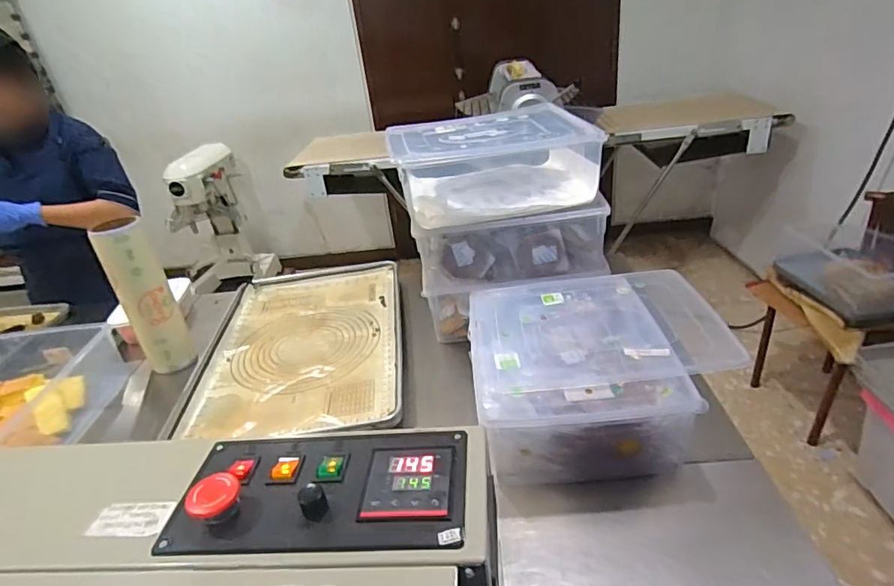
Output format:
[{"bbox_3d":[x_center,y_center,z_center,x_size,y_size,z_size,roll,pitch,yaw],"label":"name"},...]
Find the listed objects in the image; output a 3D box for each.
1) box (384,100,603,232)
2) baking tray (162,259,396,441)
[{"bbox_3d":[0.081,-0.246,1.017,0.357,0.149,0.279,-8,29,-1],"label":"box"},{"bbox_3d":[-0.298,0.087,1.108,0.396,0.027,0.634,-8,29,-1],"label":"baking tray"}]

